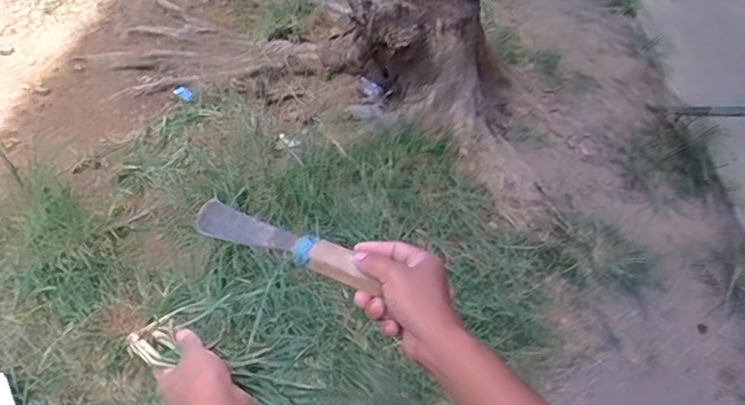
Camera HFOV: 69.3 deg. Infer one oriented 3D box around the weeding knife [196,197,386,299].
[{"bbox_3d":[-0.101,0.038,0.551,0.250,0.025,0.034,16,48,36],"label":"weeding knife"}]

